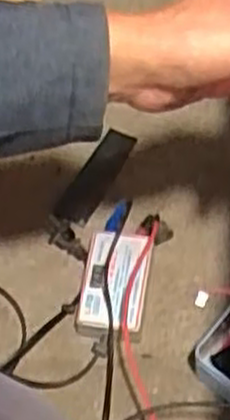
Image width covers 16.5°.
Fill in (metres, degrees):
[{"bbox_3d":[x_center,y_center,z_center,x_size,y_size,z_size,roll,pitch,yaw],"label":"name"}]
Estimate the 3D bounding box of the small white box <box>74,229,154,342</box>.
[{"bbox_3d":[0.000,0.069,0.738,0.060,0.043,0.103,6,64,8],"label":"small white box"}]

